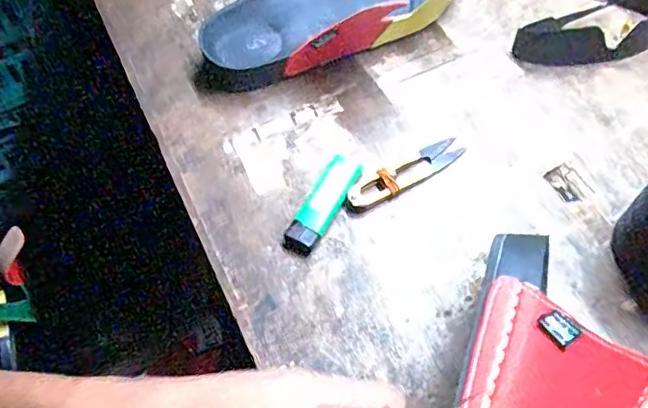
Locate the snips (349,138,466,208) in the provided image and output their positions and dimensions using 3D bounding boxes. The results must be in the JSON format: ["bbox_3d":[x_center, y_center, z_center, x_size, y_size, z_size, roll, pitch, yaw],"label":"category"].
[{"bbox_3d":[0.061,-0.024,0.424,0.099,0.009,0.022,-28,63,-14],"label":"snips"}]

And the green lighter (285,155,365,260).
[{"bbox_3d":[0.001,-0.002,0.410,0.024,0.008,0.087,24,63,15],"label":"green lighter"}]

